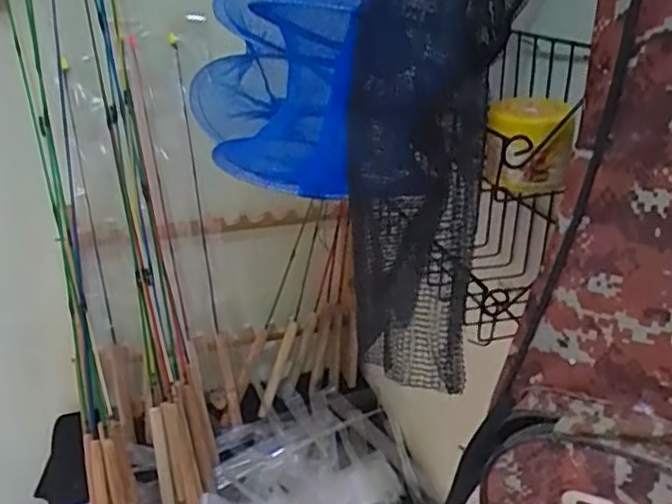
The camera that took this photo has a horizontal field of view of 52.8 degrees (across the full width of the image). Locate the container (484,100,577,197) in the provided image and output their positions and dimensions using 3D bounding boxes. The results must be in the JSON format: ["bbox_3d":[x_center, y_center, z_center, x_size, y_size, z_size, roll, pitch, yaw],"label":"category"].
[{"bbox_3d":[0.152,-0.079,0.531,0.065,0.067,0.065,7,25,14],"label":"container"}]

